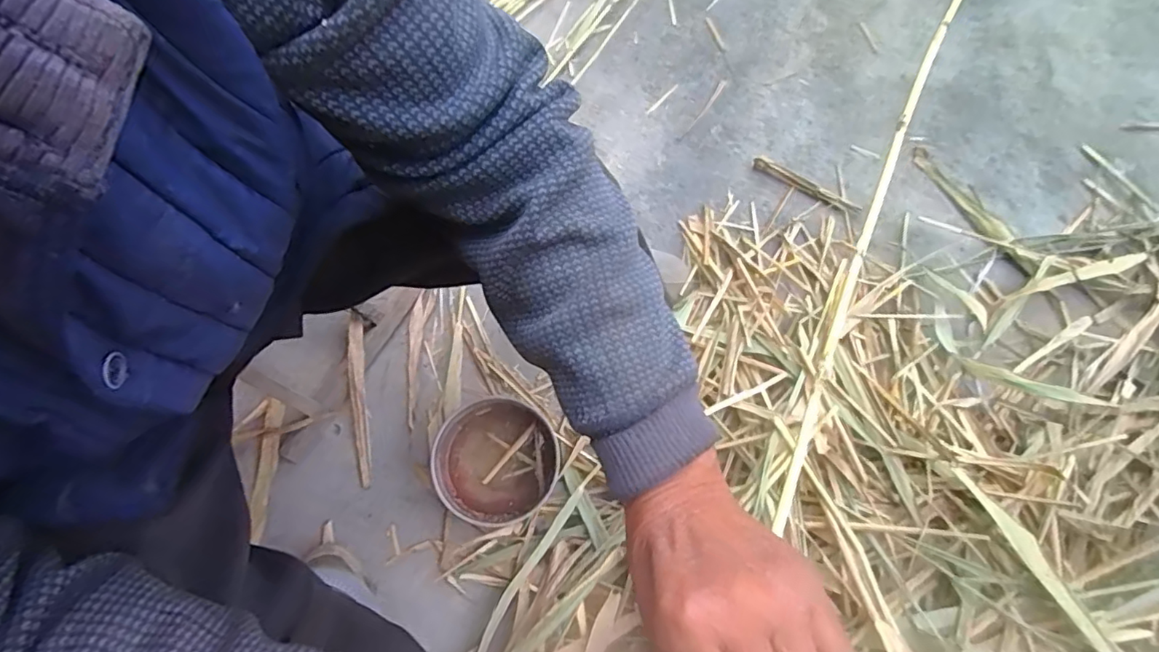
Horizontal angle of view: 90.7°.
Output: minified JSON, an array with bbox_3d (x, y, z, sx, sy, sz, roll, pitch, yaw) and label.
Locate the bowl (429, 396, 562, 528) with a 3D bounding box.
[{"bbox_3d":[-0.114,0.182,0.773,0.169,0.064,0.156,0,73,1],"label":"bowl"}]

